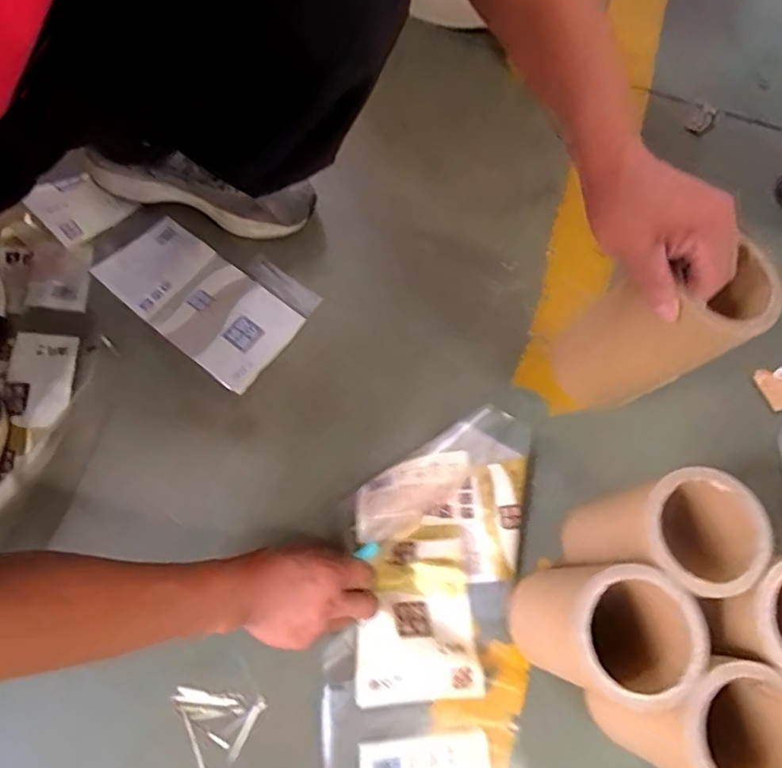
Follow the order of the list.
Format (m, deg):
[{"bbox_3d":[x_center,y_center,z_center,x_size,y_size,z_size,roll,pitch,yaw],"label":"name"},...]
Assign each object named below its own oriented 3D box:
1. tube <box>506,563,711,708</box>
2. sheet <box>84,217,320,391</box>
[{"bbox_3d":[0.170,0.207,0.483,0.101,0.182,0.092,0,70,-2],"label":"tube"},{"bbox_3d":[-0.217,-0.111,0.676,0.225,0.013,0.149,37,72,7],"label":"sheet"}]

